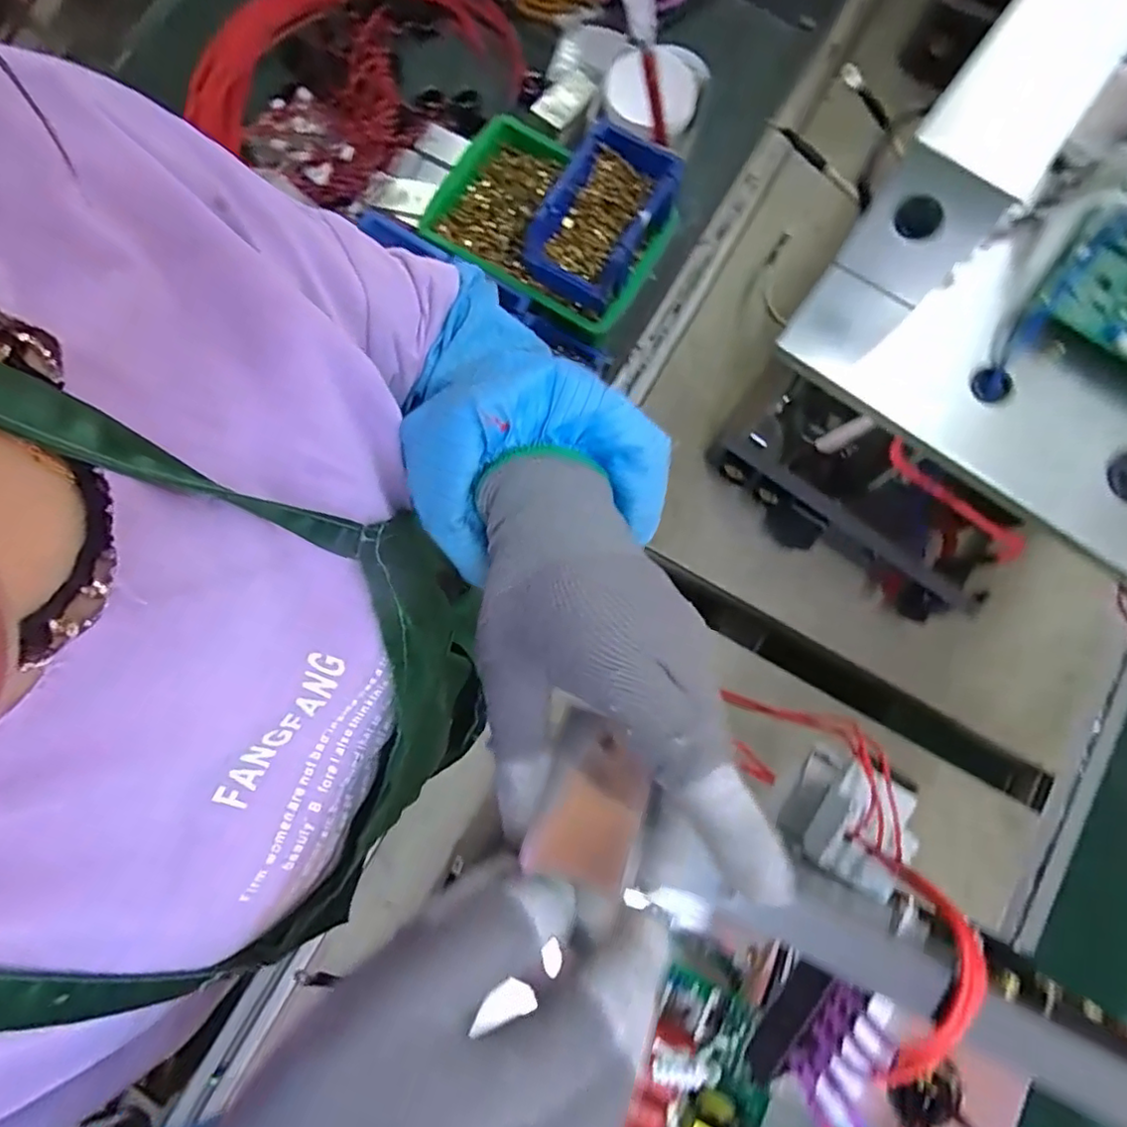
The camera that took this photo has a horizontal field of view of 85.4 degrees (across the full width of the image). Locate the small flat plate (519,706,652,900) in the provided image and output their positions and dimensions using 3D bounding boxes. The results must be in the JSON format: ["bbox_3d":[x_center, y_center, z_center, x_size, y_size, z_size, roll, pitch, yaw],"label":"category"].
[{"bbox_3d":[0.010,0.085,0.218,0.038,0.004,0.054,12,75,27],"label":"small flat plate"}]

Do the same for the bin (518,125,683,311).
[{"bbox_3d":[0.039,-0.368,0.654,0.116,0.063,0.168,30,81,4],"label":"bin"}]

